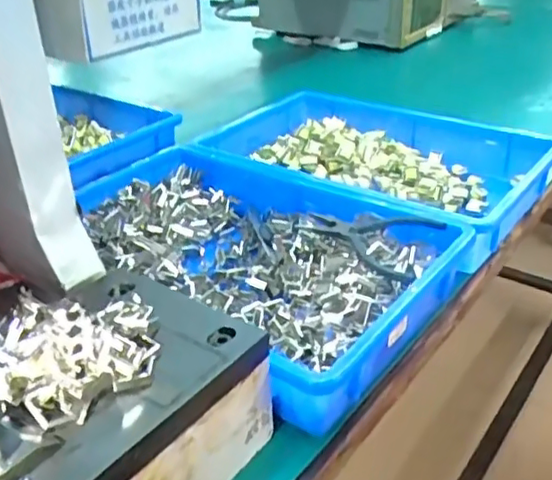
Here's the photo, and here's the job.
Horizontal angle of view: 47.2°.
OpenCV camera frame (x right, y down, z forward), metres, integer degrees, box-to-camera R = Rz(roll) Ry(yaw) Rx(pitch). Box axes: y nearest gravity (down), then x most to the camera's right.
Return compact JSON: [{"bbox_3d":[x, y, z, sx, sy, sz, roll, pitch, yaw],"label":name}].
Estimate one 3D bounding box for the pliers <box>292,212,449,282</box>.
[{"bbox_3d":[0.076,-0.008,0.563,0.127,0.017,0.081,22,38,34],"label":"pliers"}]

